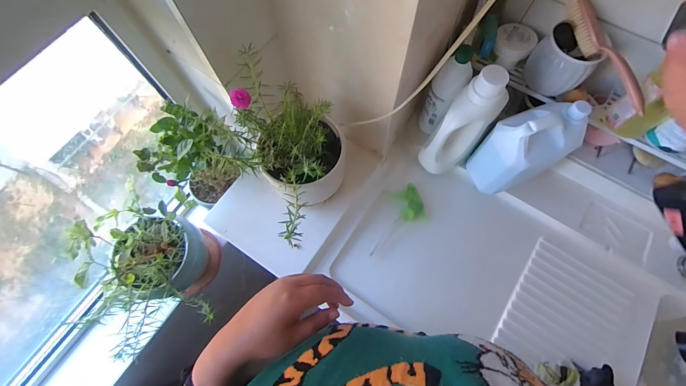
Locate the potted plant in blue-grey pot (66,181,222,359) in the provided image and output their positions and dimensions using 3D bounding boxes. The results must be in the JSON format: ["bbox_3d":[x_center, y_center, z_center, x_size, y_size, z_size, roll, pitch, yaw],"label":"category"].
[{"bbox_3d":[-0.415,0.172,0.644,0.177,0.361,0.257,0,72,0],"label":"potted plant in blue-grey pot"}]

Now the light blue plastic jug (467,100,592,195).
[{"bbox_3d":[0.357,-0.083,0.616,0.142,0.216,0.097,-21,73,-7],"label":"light blue plastic jug"}]

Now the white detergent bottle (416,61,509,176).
[{"bbox_3d":[0.240,-0.123,0.607,0.086,0.253,0.129,39,76,12],"label":"white detergent bottle"}]

